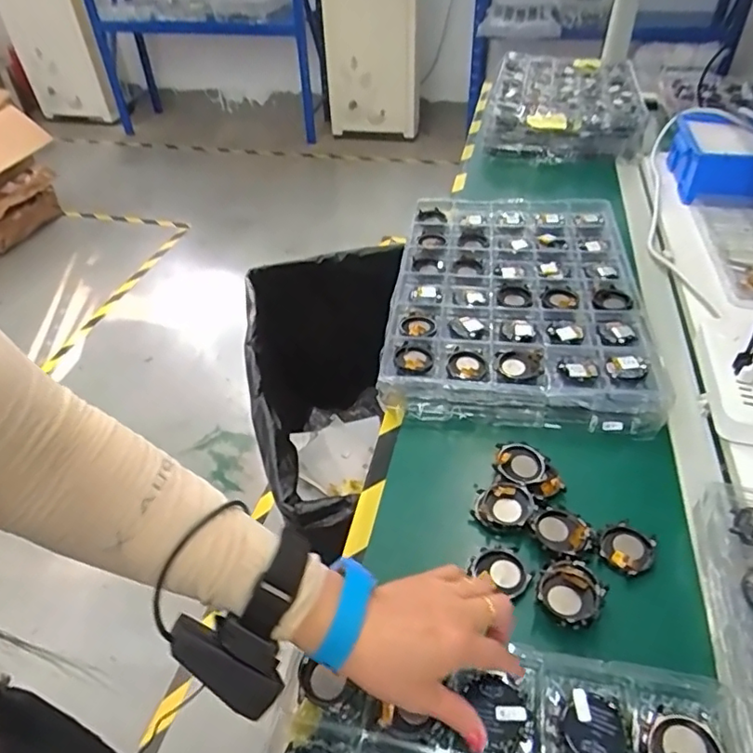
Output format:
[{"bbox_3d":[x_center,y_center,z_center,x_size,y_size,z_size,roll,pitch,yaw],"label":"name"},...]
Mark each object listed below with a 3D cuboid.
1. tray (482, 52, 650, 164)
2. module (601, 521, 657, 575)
[{"bbox_3d":[0.408,-0.604,1.259,0.303,0.089,0.434,7,45,12],"label":"tray"},{"bbox_3d":[0.219,0.150,0.498,0.041,0.010,0.042,-2,43,2],"label":"module"}]

